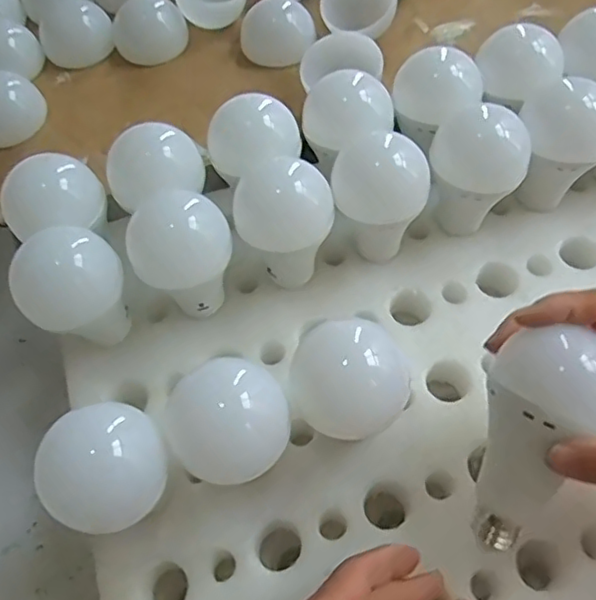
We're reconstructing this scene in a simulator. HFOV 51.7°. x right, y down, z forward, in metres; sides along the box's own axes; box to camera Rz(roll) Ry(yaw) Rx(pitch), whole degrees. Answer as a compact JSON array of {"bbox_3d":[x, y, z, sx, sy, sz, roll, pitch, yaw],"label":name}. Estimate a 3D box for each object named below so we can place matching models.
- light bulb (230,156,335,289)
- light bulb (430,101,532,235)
[{"bbox_3d":[-0.009,-0.048,0.425,0.065,0.094,0.064,-2,60,1],"label":"light bulb"},{"bbox_3d":[0.127,-0.088,0.448,0.061,0.089,0.061,-1,60,2],"label":"light bulb"}]

